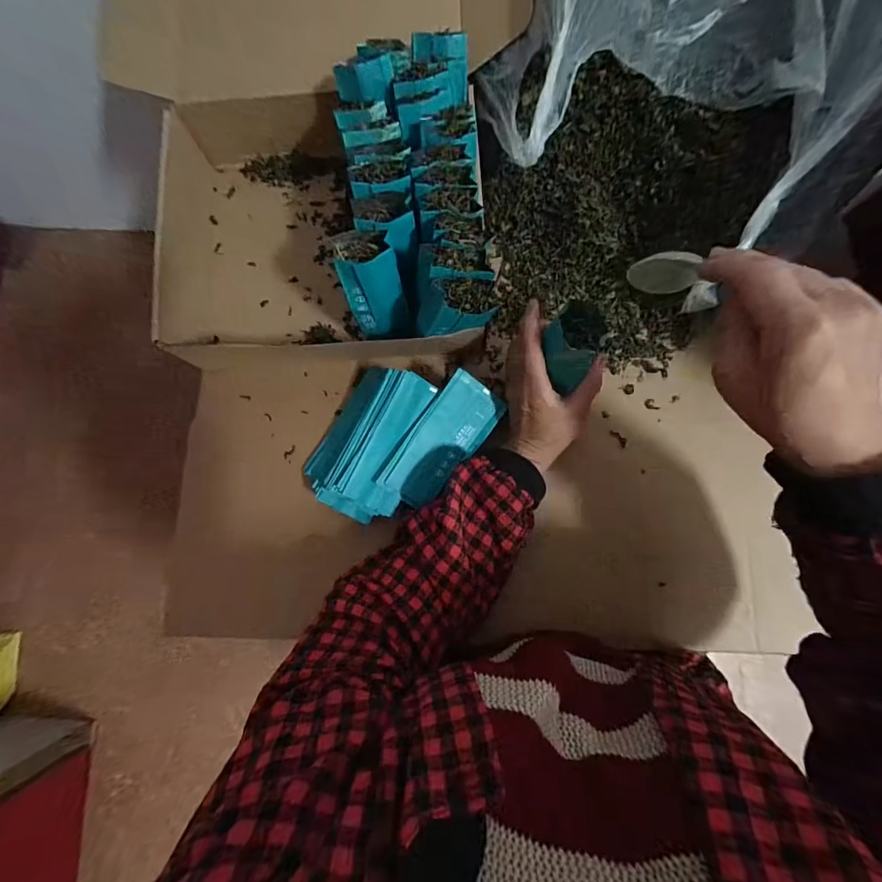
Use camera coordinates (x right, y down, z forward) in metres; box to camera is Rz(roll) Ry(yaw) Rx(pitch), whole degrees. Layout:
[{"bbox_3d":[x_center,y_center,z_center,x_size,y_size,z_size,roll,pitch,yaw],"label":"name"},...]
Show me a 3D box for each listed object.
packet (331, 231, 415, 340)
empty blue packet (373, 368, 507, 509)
[{"bbox_3d":[-0.062,-0.140,0.385,0.052,0.109,0.030,-19,56,-1],"label":"packet"},{"bbox_3d":[0.002,0.001,0.407,0.068,0.009,0.137,37,91,-18],"label":"empty blue packet"}]

